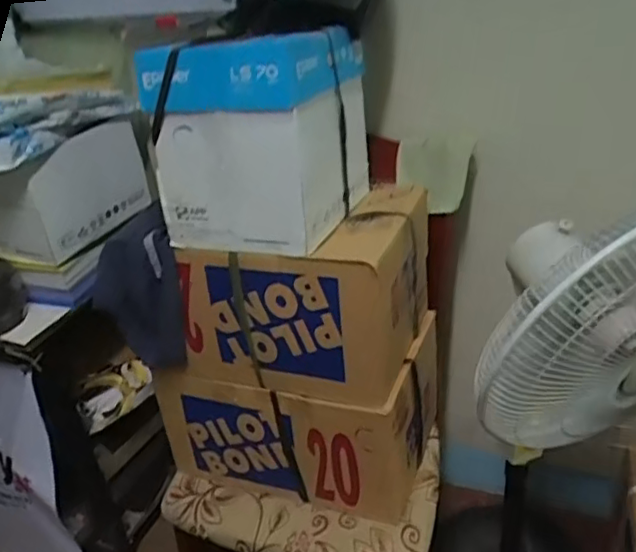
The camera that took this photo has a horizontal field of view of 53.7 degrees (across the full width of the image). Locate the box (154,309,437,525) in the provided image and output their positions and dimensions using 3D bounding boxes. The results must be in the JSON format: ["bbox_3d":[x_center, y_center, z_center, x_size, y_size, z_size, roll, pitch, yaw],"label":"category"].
[{"bbox_3d":[-0.027,0.219,1.170,0.439,0.236,0.294,5,33,21],"label":"box"}]

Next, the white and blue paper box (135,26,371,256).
[{"bbox_3d":[-0.081,-0.220,0.935,0.232,0.278,0.268,5,33,21],"label":"white and blue paper box"}]

